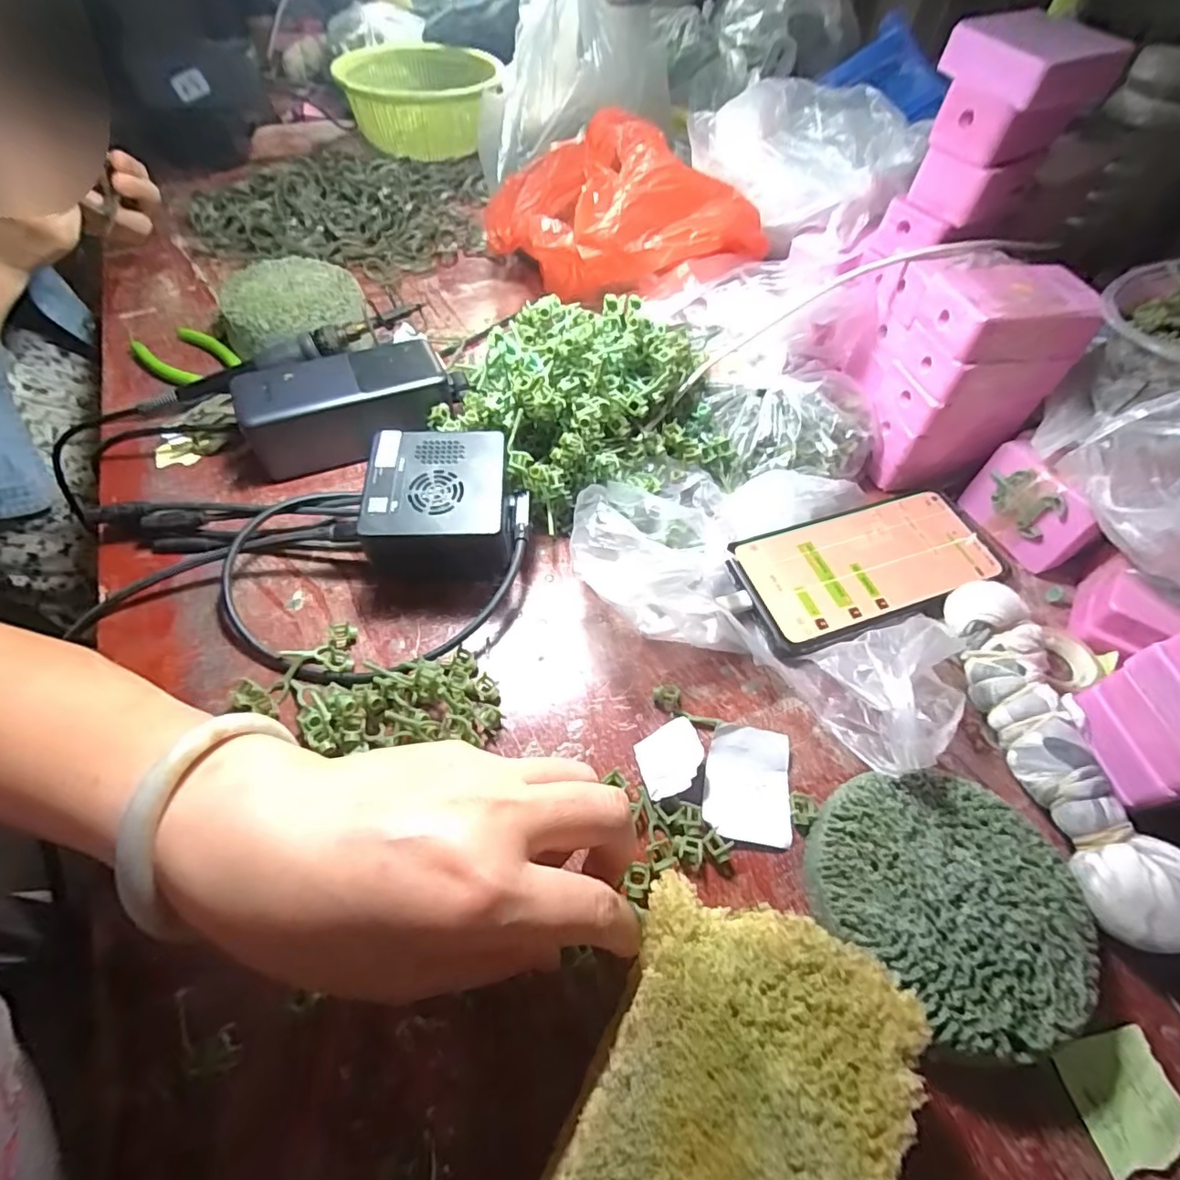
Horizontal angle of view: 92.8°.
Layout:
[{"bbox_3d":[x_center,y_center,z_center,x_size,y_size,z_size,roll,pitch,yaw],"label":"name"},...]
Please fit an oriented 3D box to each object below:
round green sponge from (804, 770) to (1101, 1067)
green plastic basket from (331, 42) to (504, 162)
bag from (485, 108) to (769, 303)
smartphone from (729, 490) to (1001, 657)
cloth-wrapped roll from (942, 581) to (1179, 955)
[{"bbox_3d":[0.145,0.124,0.232,0.093,0.025,0.100,0,55,0],"label":"round green sponge"},{"bbox_3d":[-0.197,-0.576,0.669,0.171,0.077,0.167,-21,57,-15],"label":"green plastic basket"},{"bbox_3d":[0.020,-0.300,0.433,0.204,0.083,0.189,-4,55,-3],"label":"bag"},{"bbox_3d":[0.166,-0.014,0.336,0.158,0.011,0.077,-16,56,-12],"label":"smartphone"},{"bbox_3d":[0.213,0.070,0.258,0.040,0.032,0.157,-8,55,-6],"label":"cloth-wrapped roll"}]

